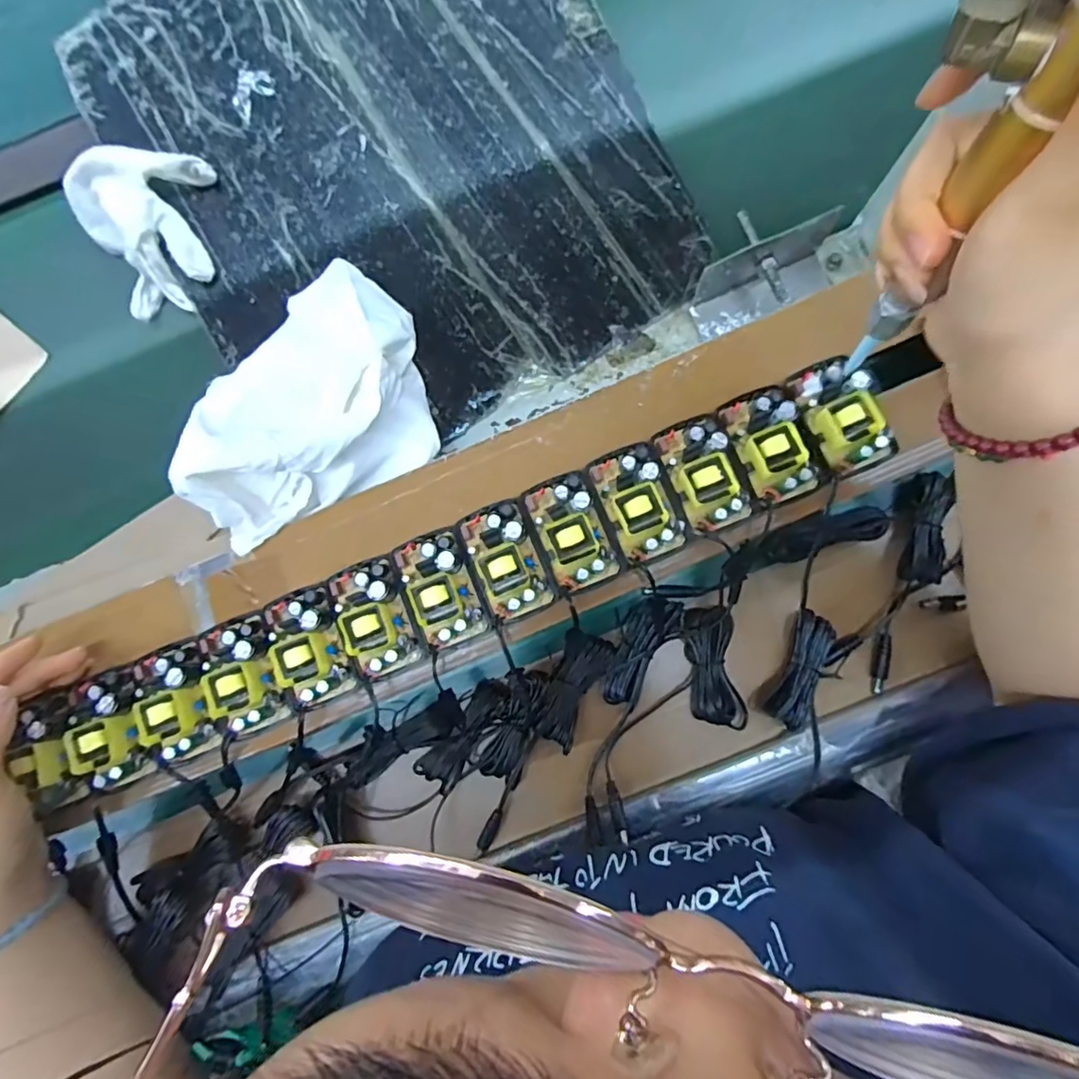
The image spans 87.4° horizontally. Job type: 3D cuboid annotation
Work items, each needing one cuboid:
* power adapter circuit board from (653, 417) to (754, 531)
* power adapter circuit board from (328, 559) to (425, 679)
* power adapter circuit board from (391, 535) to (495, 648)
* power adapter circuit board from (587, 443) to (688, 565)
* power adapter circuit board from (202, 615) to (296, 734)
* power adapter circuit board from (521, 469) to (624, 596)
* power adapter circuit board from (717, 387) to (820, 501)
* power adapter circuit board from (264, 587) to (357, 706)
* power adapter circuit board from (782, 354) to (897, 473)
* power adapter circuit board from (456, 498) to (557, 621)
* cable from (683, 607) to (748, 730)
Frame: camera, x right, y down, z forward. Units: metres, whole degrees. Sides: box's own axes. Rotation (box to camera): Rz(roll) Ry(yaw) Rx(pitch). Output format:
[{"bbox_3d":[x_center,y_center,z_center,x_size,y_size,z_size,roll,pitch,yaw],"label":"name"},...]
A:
[{"bbox_3d":[0.097,-0.038,0.330,0.032,0.022,0.062,-23,78,-5],"label":"power adapter circuit board"},{"bbox_3d":[-0.098,0.047,0.331,0.038,0.021,0.063,-21,78,-4],"label":"power adapter circuit board"},{"bbox_3d":[-0.058,0.028,0.329,0.038,0.017,0.065,-22,78,-5],"label":"power adapter circuit board"},{"bbox_3d":[0.059,-0.023,0.330,0.040,0.020,0.067,-22,78,-5],"label":"power adapter circuit board"},{"bbox_3d":[-0.174,0.079,0.331,0.045,0.024,0.061,-17,78,-4],"label":"power adapter circuit board"},{"bbox_3d":[0.019,-0.004,0.329,0.040,0.019,0.068,-22,78,-5],"label":"power adapter circuit board"},{"bbox_3d":[0.136,-0.057,0.329,0.036,0.023,0.065,-24,78,-5],"label":"power adapter circuit board"},{"bbox_3d":[-0.136,0.063,0.331,0.039,0.026,0.060,-20,78,-4],"label":"power adapter circuit board"},{"bbox_3d":[0.177,-0.074,0.328,0.034,0.022,0.067,-25,79,-5],"label":"power adapter circuit board"},{"bbox_3d":[-0.020,0.010,0.329,0.038,0.019,0.066,-22,78,-5],"label":"power adapter circuit board"},{"bbox_3d":[0.113,0.082,0.364,0.031,0.019,0.075,-7,77,-1],"label":"cable"}]

